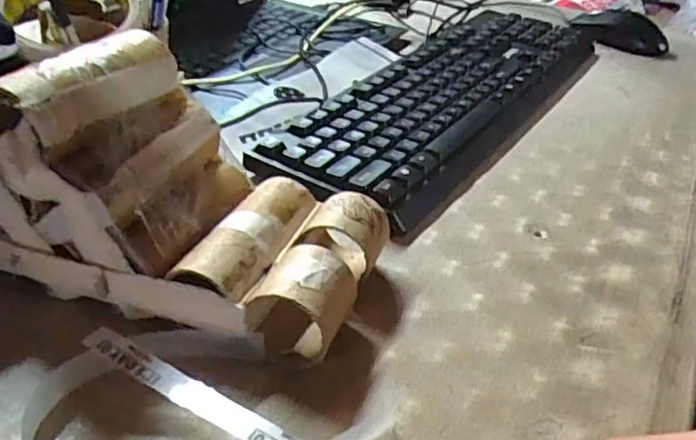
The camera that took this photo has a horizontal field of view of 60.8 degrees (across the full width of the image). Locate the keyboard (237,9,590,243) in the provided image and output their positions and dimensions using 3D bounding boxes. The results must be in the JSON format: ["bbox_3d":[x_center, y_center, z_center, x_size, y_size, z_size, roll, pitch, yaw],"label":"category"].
[{"bbox_3d":[0.101,-0.122,0.547,0.142,0.027,0.435,23,39,24],"label":"keyboard"}]

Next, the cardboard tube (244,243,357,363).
[{"bbox_3d":[-0.022,0.042,0.290,0.044,0.042,0.041,12,36,11],"label":"cardboard tube"}]

